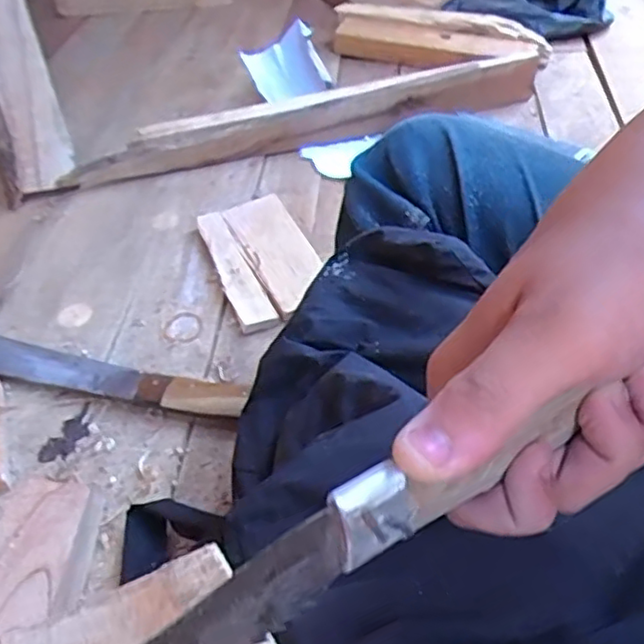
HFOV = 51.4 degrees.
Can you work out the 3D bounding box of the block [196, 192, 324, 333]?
[{"bbox_3d":[-0.060,-0.068,0.681,0.100,0.014,0.193,-19,46,-14],"label":"block"}]

